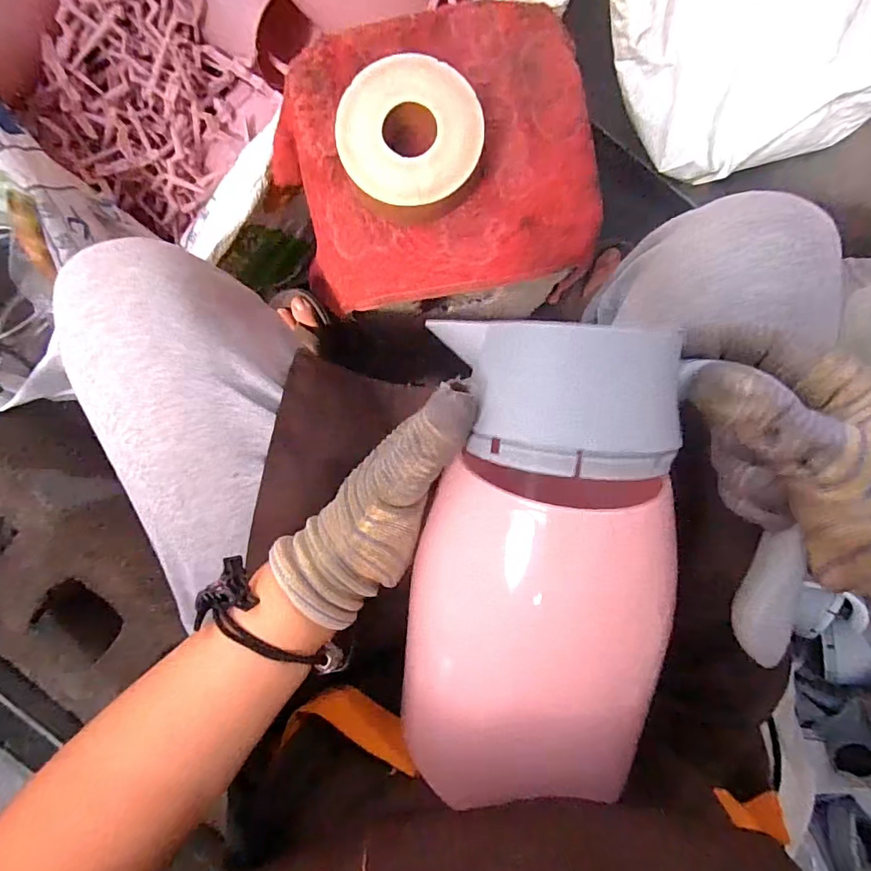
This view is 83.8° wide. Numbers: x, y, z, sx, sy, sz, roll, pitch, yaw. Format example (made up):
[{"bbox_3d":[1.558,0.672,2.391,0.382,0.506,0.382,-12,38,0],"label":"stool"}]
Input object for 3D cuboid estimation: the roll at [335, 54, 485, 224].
[{"bbox_3d":[-0.018,-0.206,0.341,0.099,0.036,0.098,0,93,0],"label":"roll"}]

